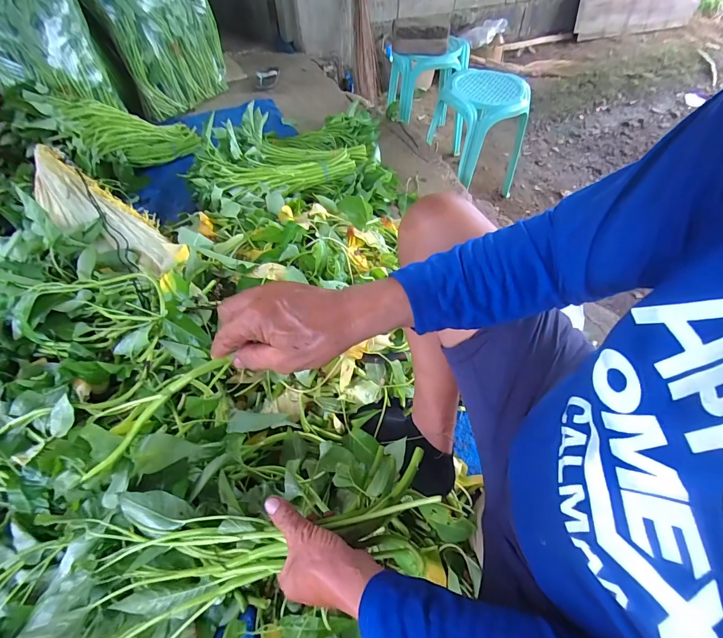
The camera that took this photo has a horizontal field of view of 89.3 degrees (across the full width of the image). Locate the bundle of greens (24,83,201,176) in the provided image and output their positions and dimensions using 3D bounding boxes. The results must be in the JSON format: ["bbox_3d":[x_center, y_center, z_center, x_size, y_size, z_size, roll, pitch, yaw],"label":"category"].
[{"bbox_3d":[-0.820,-0.629,1.261,0.477,0.130,0.208,-5,48,-38],"label":"bundle of greens"}]

